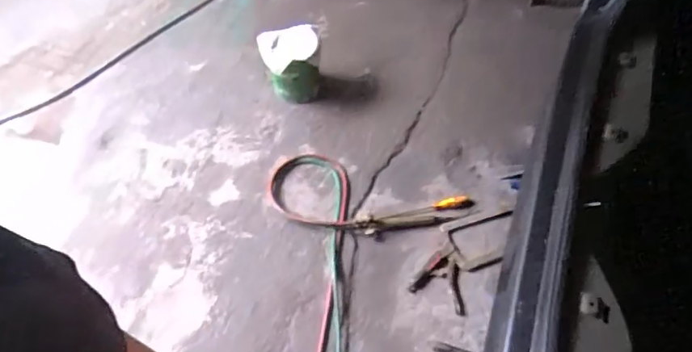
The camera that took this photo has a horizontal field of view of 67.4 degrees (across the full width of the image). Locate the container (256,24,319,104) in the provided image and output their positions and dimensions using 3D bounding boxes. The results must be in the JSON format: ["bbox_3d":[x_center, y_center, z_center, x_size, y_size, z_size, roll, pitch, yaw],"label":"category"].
[{"bbox_3d":[-0.182,-0.373,1.727,0.185,0.187,0.198,-2,58,2],"label":"container"}]

